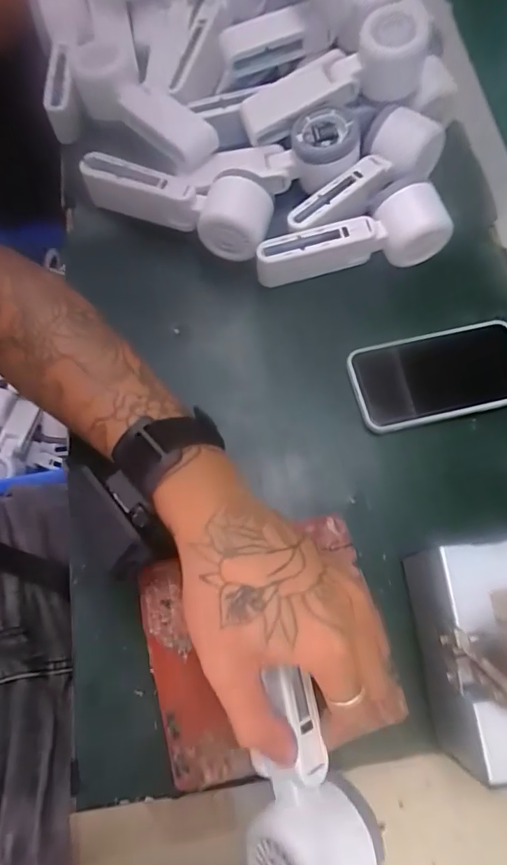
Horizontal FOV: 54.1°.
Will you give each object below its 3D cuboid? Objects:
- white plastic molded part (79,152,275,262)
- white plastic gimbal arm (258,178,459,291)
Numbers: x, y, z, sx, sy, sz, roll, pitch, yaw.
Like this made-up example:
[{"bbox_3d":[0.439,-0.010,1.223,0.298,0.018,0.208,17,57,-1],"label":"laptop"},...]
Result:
[{"bbox_3d":[-0.066,-0.204,0.445,0.165,0.056,0.053,18,71,4],"label":"white plastic molded part"},{"bbox_3d":[0.082,-0.173,0.434,0.166,0.058,0.051,-9,71,-5],"label":"white plastic gimbal arm"}]

